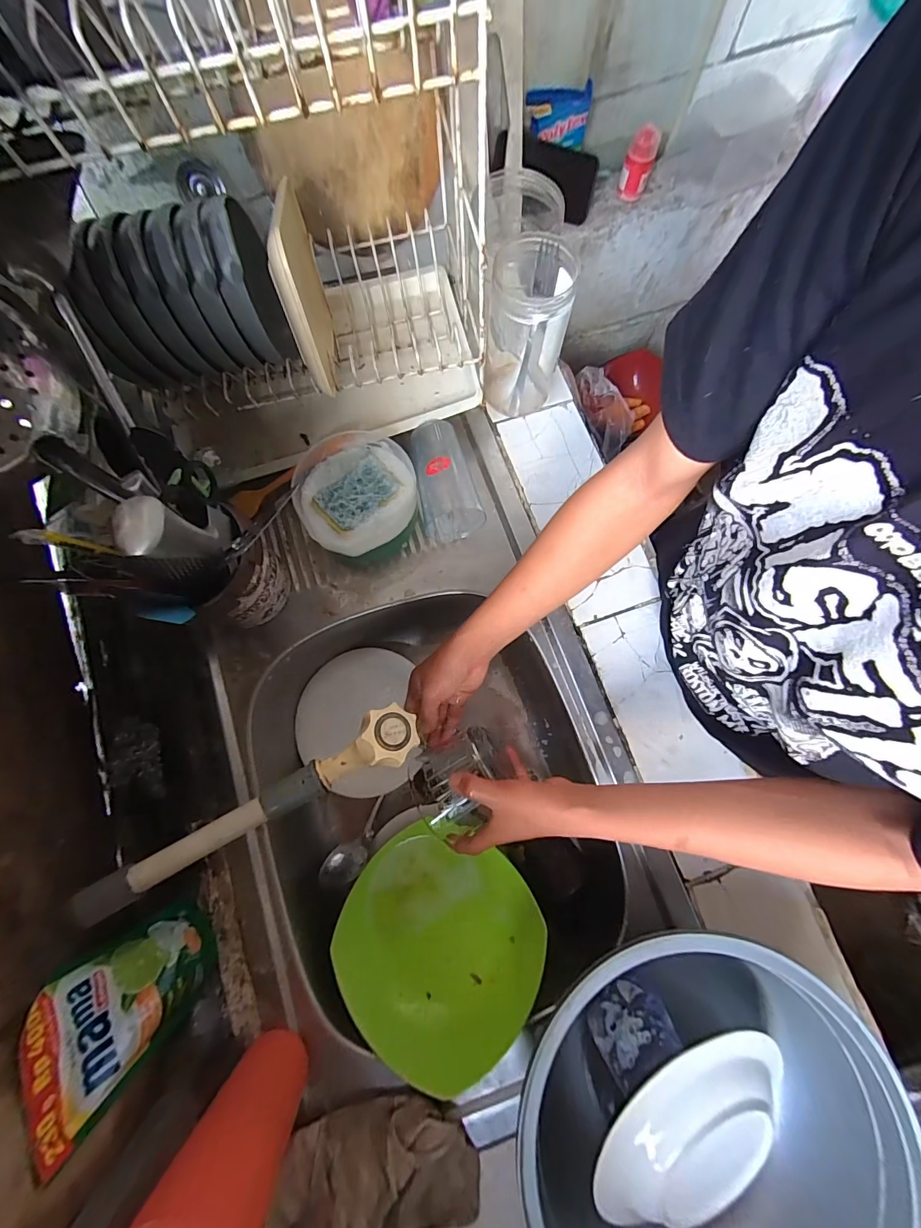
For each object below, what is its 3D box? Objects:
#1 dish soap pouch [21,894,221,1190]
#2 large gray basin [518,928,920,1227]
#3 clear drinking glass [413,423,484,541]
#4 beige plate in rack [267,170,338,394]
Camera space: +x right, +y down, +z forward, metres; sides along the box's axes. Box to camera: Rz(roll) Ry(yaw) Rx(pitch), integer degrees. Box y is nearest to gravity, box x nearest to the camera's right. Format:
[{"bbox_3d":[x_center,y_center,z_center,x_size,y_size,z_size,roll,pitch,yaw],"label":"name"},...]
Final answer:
[{"bbox_3d":[-0.280,0.338,0.362,0.043,0.157,0.105,-20,77,-4],"label":"dish soap pouch"},{"bbox_3d":[0.199,0.429,0.359,0.292,0.100,0.295,0,76,1],"label":"large gray basin"},{"bbox_3d":[-0.021,-0.171,0.520,0.071,0.067,0.134,-12,76,-2],"label":"clear drinking glass"},{"bbox_3d":[-0.176,-0.360,0.459,0.027,0.135,0.237,-12,57,-2],"label":"beige plate in rack"}]

